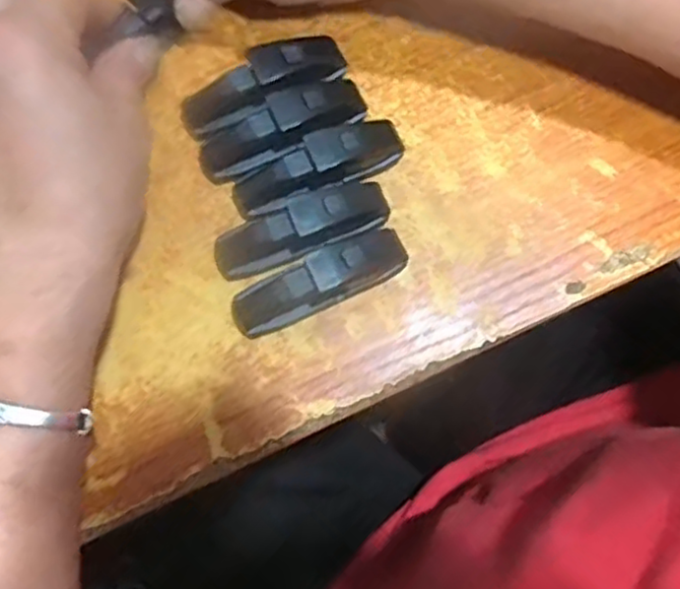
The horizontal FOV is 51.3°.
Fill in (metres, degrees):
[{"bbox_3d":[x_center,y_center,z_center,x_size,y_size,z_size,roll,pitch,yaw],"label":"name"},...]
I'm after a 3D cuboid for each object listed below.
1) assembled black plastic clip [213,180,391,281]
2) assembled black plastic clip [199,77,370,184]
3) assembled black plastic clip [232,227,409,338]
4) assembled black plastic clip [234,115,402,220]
[{"bbox_3d":[-0.016,-0.028,0.296,0.076,0.027,0.020,-18,81,-5],"label":"assembled black plastic clip"},{"bbox_3d":[-0.024,-0.071,0.305,0.076,0.026,0.024,-24,81,-6],"label":"assembled black plastic clip"},{"bbox_3d":[-0.008,-0.006,0.293,0.076,0.024,0.021,-25,80,-6],"label":"assembled black plastic clip"},{"bbox_3d":[-0.009,-0.054,0.303,0.076,0.023,0.023,-22,81,-5],"label":"assembled black plastic clip"}]

